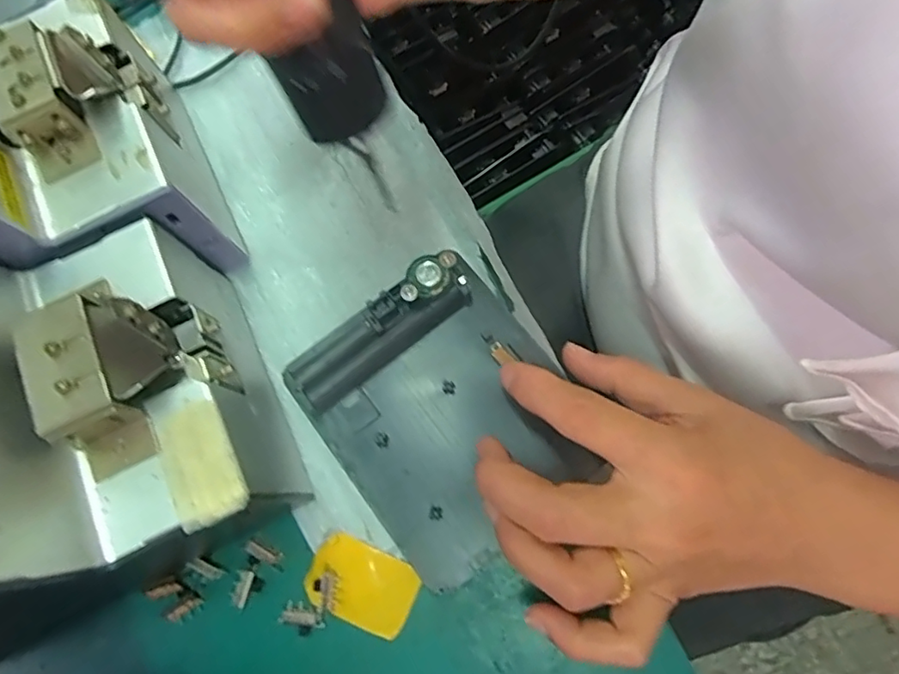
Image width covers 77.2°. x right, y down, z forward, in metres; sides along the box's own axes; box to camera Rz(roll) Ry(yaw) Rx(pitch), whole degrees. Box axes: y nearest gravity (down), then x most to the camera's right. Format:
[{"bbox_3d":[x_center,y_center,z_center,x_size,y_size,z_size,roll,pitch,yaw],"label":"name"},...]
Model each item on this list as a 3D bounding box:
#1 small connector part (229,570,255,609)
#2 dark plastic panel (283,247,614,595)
[{"bbox_3d":[-0.096,0.115,0.257,0.008,0.004,0.015,10,75,8],"label":"small connector part"},{"bbox_3d":[-0.002,0.032,0.267,0.111,0.025,0.129,-37,73,-10],"label":"dark plastic panel"}]

